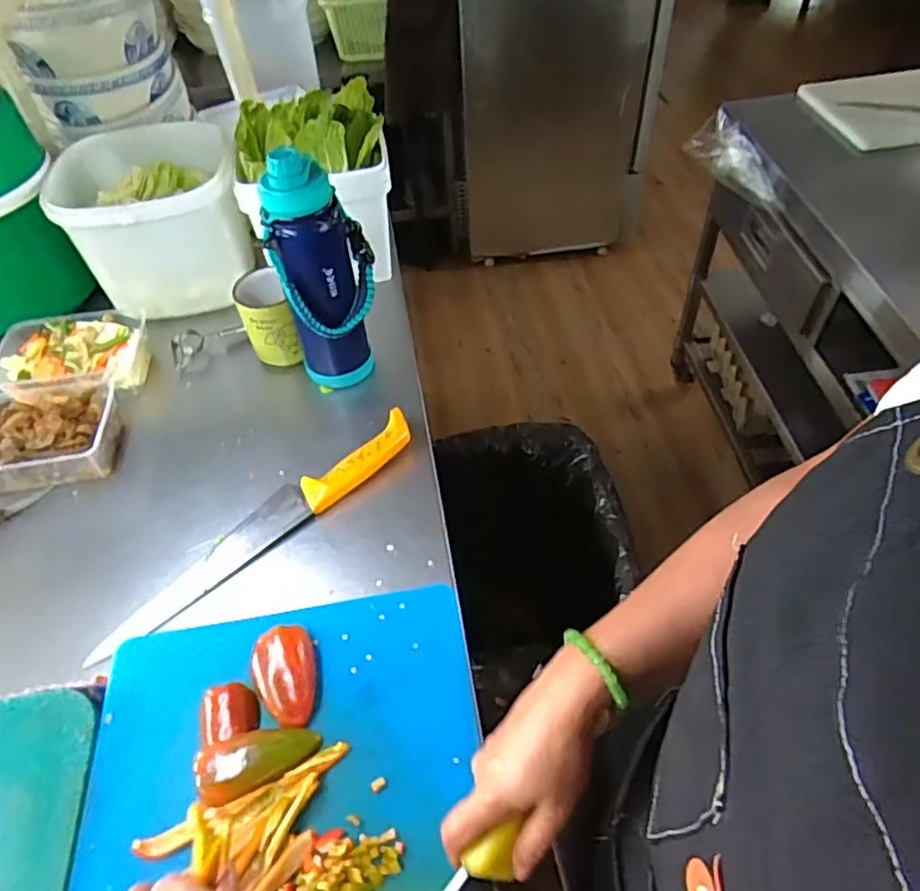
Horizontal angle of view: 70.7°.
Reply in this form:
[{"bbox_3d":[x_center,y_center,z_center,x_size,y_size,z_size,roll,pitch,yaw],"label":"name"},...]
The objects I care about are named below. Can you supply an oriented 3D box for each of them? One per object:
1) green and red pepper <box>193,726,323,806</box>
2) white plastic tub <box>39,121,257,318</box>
[{"bbox_3d":[-0.153,0.239,0.496,0.088,0.019,0.043,-20,53,-13],"label":"green and red pepper"},{"bbox_3d":[-0.393,-0.301,0.871,0.203,0.171,0.206,-18,52,-11],"label":"white plastic tub"}]

